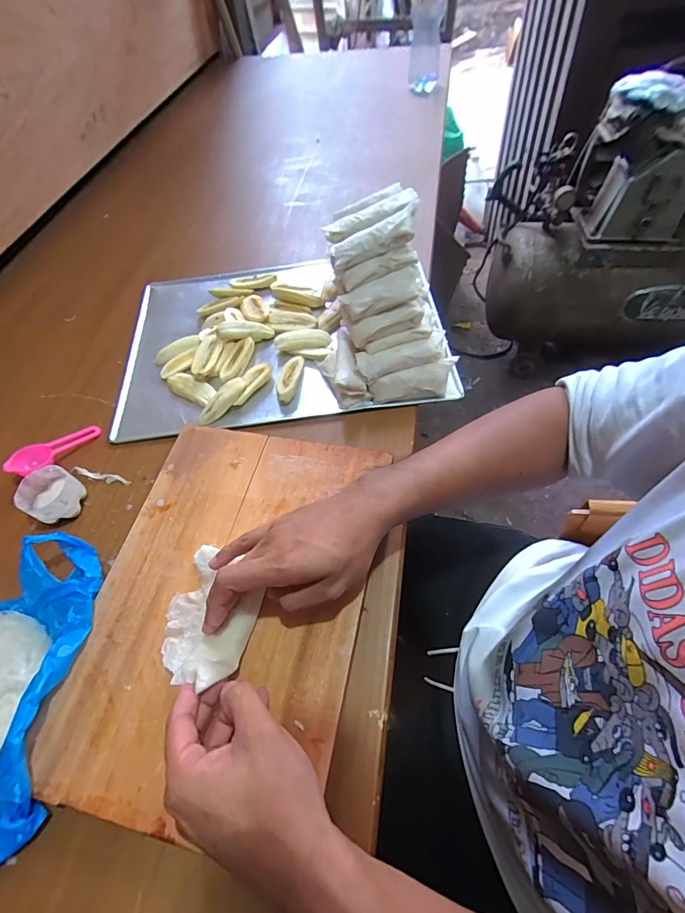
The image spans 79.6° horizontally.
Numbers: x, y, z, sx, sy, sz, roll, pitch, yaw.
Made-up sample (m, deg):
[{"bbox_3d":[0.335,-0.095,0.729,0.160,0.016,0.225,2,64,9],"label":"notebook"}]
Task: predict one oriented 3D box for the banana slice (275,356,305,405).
[{"bbox_3d":[-0.070,-0.100,0.540,0.032,0.018,0.073,7,59,8],"label":"banana slice"}]

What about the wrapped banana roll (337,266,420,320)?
[{"bbox_3d":[0.044,-0.187,0.474,0.088,0.026,0.029,-17,57,13],"label":"wrapped banana roll"}]

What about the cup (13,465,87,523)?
[{"bbox_3d":[-0.322,0.045,0.460,0.057,0.037,0.056,-2,58,3],"label":"cup"}]

